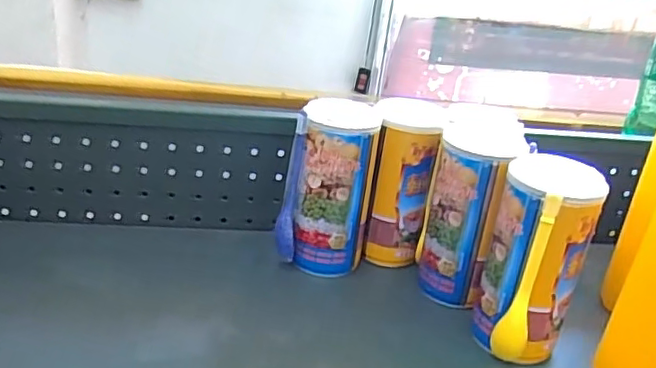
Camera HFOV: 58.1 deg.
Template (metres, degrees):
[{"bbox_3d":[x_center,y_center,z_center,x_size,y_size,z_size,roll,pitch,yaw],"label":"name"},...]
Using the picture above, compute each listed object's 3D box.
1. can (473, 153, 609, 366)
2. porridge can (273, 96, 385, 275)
[{"bbox_3d":[0.153,0.052,0.434,0.066,0.138,0.080,18,27,20],"label":"can"},{"bbox_3d":[0.001,0.003,0.512,0.073,0.137,0.061,10,26,6],"label":"porridge can"}]

